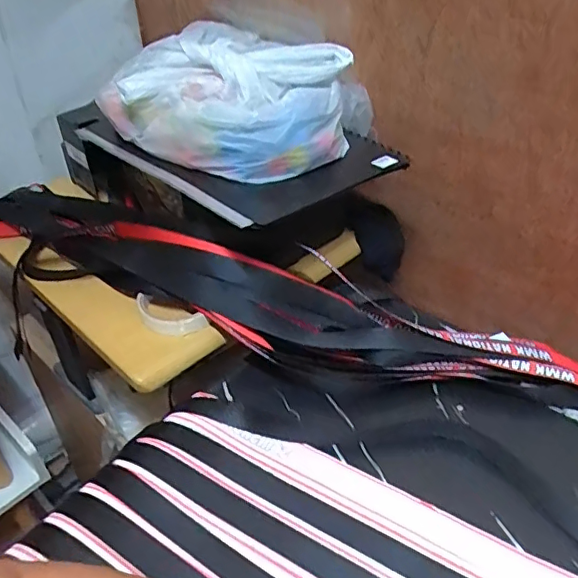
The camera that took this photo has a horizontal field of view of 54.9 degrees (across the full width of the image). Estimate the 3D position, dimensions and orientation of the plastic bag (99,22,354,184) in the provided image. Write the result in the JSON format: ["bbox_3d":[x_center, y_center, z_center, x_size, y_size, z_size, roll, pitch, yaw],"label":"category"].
[{"bbox_3d":[-0.069,-0.223,0.651,0.216,0.100,0.254,-31,45,-30],"label":"plastic bag"}]

